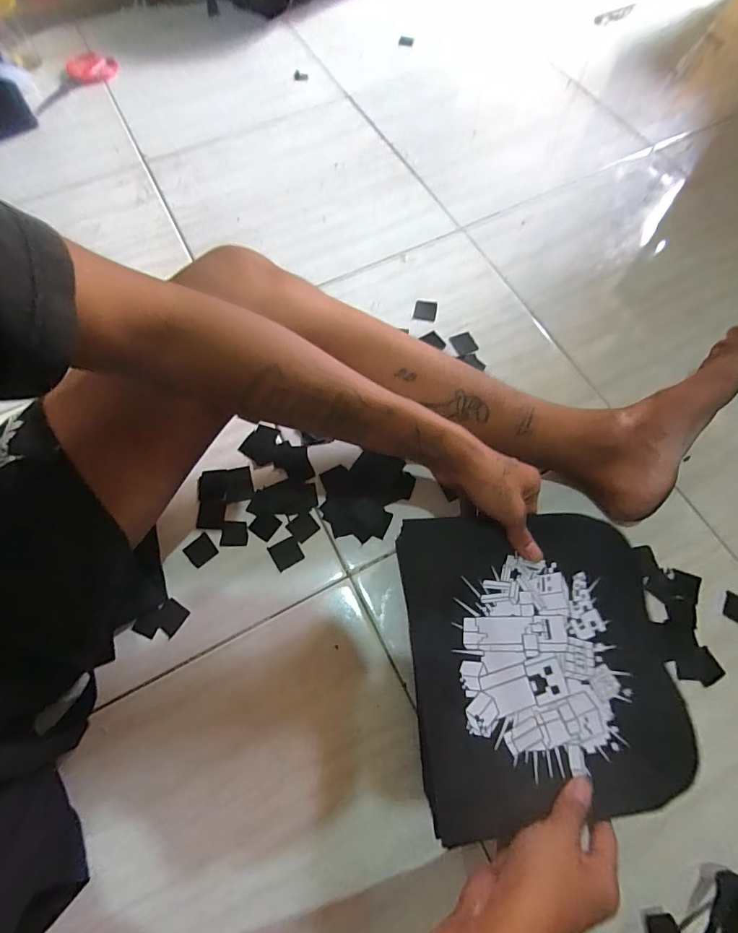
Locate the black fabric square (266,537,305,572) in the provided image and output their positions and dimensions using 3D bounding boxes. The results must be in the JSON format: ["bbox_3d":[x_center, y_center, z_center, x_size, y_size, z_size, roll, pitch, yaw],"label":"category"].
[{"bbox_3d":[-0.096,0.101,0.497,0.033,0.004,0.033,-30,70,-12],"label":"black fabric square"}]

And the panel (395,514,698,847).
[{"bbox_3d":[0.158,0.168,0.389,0.234,0.032,0.248,-6,67,-2],"label":"panel"}]

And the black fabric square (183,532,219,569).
[{"bbox_3d":[-0.196,0.098,0.498,0.031,0.005,0.029,-42,73,-16],"label":"black fabric square"}]

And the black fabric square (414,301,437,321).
[{"bbox_3d":[0.083,-0.228,0.627,0.031,0.004,0.030,8,80,9],"label":"black fabric square"}]

